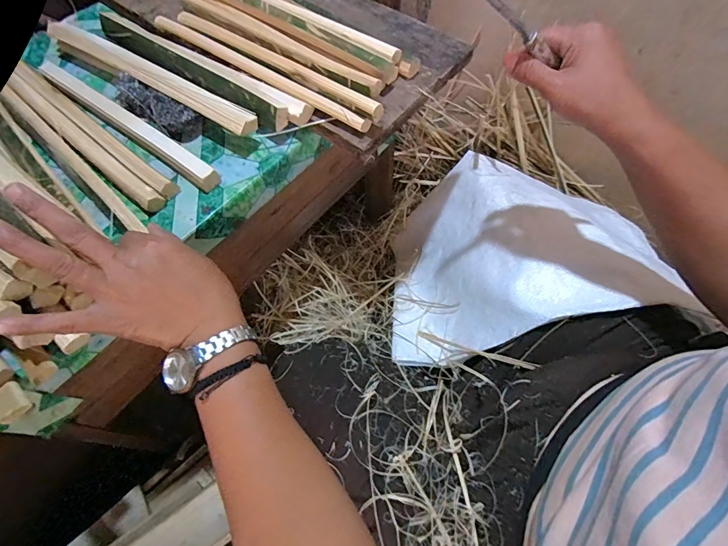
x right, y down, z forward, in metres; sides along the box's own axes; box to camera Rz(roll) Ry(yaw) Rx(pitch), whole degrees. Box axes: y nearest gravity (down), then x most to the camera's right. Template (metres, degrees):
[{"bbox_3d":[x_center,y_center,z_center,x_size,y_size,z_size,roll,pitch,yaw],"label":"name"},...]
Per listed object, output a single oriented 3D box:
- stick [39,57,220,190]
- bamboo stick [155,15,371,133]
[{"bbox_3d":[-0.255,-0.161,0.416,0.275,0.021,0.020,33,68,17],"label":"stick"},{"bbox_3d":[-0.120,-0.222,0.424,0.299,0.011,0.016,32,68,17],"label":"bamboo stick"}]

